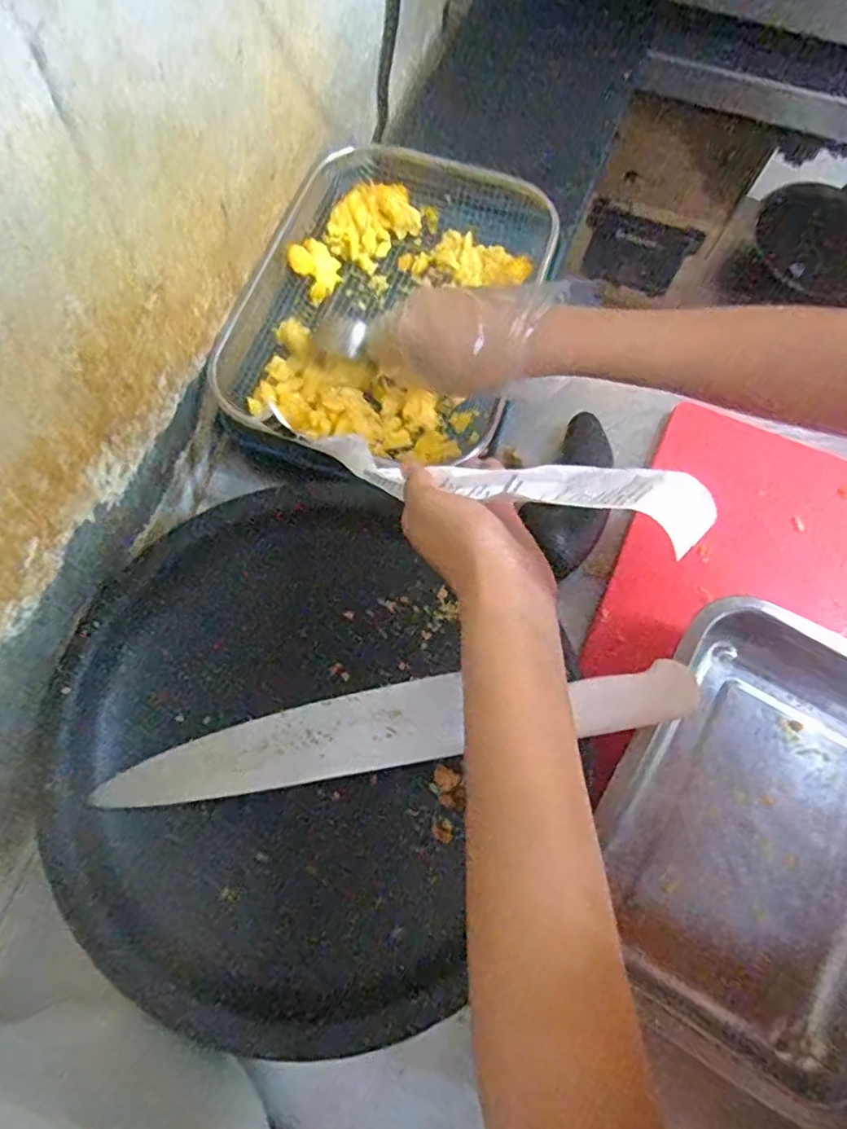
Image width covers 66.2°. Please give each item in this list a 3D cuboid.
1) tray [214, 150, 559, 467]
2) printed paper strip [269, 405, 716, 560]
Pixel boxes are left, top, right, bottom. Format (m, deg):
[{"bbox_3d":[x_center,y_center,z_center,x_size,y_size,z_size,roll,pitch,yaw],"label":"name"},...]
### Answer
[{"bbox_3d":[-0.026,-0.208,0.529,0.213,0.067,0.272,17,71,4],"label":"tray"},{"bbox_3d":[0.021,-0.054,0.363,0.263,0.034,0.040,15,68,32],"label":"printed paper strip"}]

